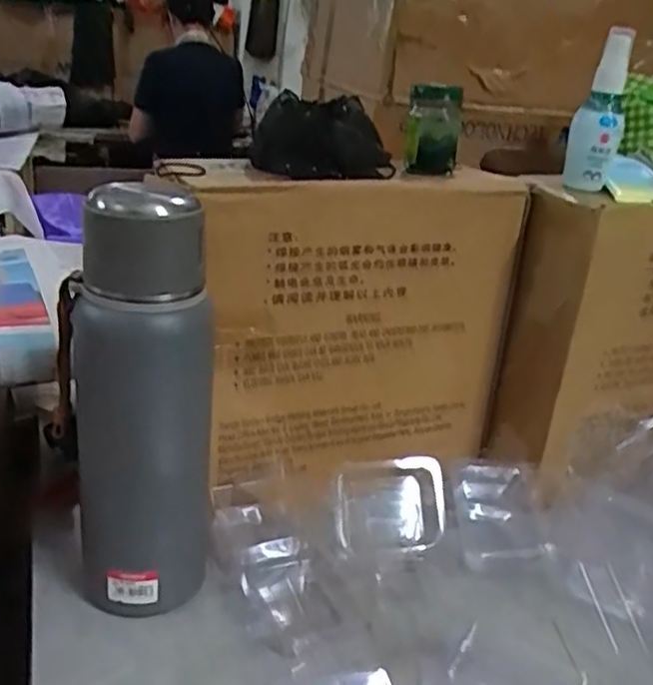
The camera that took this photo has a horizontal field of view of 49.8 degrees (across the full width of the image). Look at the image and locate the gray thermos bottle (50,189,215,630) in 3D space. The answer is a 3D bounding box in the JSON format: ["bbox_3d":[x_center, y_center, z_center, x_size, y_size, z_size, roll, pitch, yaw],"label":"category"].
[{"bbox_3d":[-0.122,0.037,0.451,0.093,0.276,0.097,-1,25,-18],"label":"gray thermos bottle"}]

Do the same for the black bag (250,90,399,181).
[{"bbox_3d":[-0.003,-0.154,0.525,0.102,0.053,0.081,4,23,-4],"label":"black bag"}]

